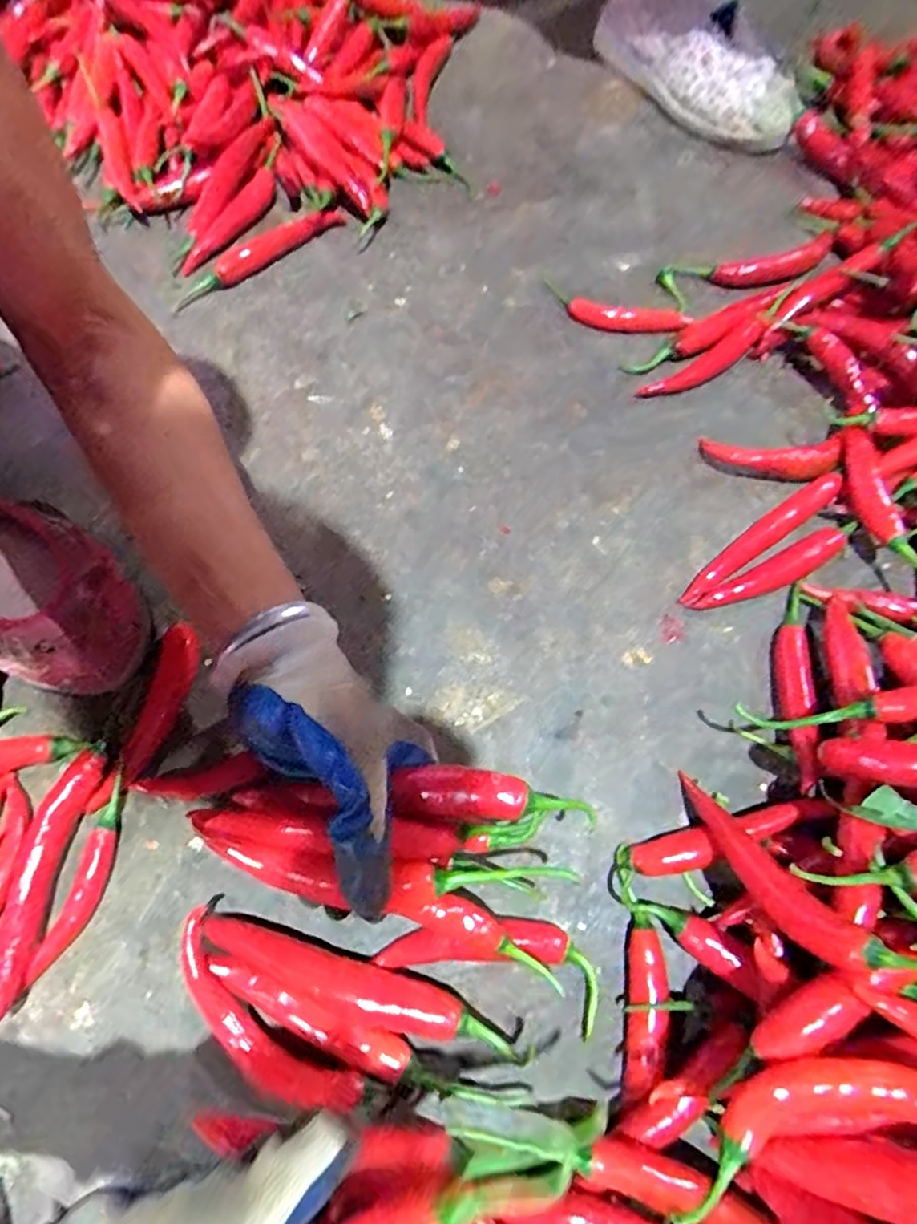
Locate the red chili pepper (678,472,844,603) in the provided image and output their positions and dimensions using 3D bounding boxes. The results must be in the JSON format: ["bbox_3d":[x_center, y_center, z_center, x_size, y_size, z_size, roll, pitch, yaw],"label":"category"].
[{"bbox_3d":[0.196,-0.049,0.401,0.130,0.020,0.018,-34,68,-12],"label":"red chili pepper"}]

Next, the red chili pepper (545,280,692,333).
[{"bbox_3d":[0.119,-0.236,0.485,0.116,0.015,0.029,24,70,12],"label":"red chili pepper"}]

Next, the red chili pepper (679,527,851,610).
[{"bbox_3d":[0.197,-0.024,0.387,0.104,0.024,0.020,-26,67,-9],"label":"red chili pepper"}]

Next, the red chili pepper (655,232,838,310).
[{"bbox_3d":[0.235,-0.276,0.497,0.140,0.023,0.048,-6,66,0],"label":"red chili pepper"}]

